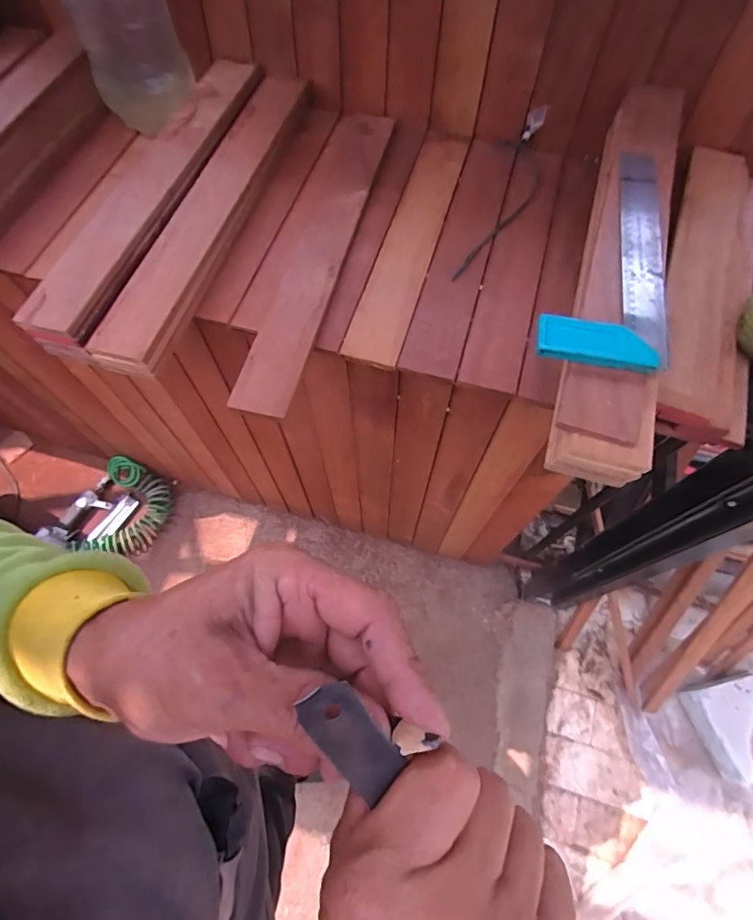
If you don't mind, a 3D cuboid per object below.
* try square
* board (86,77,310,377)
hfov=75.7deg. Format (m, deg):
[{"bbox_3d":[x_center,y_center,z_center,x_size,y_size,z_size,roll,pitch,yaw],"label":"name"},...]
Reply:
[{"bbox_3d":[0.222,-0.212,0.467,0.111,0.028,0.292,11,67,5],"label":"try square"},{"bbox_3d":[-0.192,-0.321,0.605,0.074,0.031,0.505,16,67,7],"label":"board"}]

